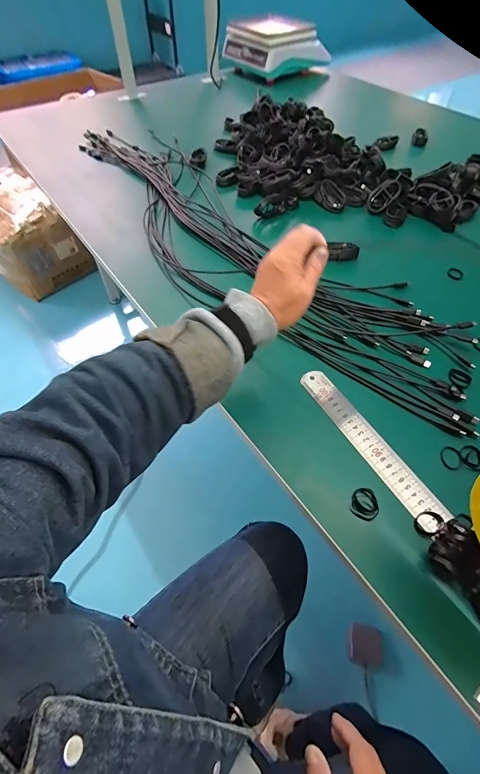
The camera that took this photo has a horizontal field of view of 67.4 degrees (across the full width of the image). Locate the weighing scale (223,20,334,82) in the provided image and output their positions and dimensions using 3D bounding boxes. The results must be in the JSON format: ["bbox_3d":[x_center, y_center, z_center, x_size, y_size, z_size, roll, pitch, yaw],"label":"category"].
[{"bbox_3d":[0.129,-1.304,1.383,0.317,0.139,0.269,-27,58,-19],"label":"weighing scale"}]

